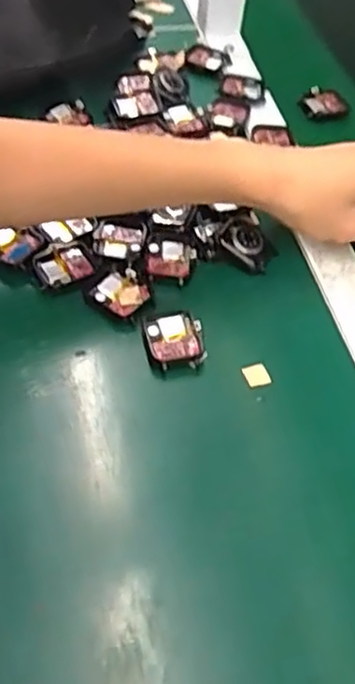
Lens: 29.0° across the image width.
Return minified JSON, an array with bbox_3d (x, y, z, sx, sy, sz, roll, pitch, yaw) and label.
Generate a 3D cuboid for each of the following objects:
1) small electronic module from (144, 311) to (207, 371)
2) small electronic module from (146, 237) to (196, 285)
[{"bbox_3d":[-0.002,-0.001,0.467,0.036,0.010,0.041,-9,53,-11],"label":"small electronic module"},{"bbox_3d":[-0.005,-0.062,0.515,0.035,0.007,0.044,2,51,-3],"label":"small electronic module"}]

